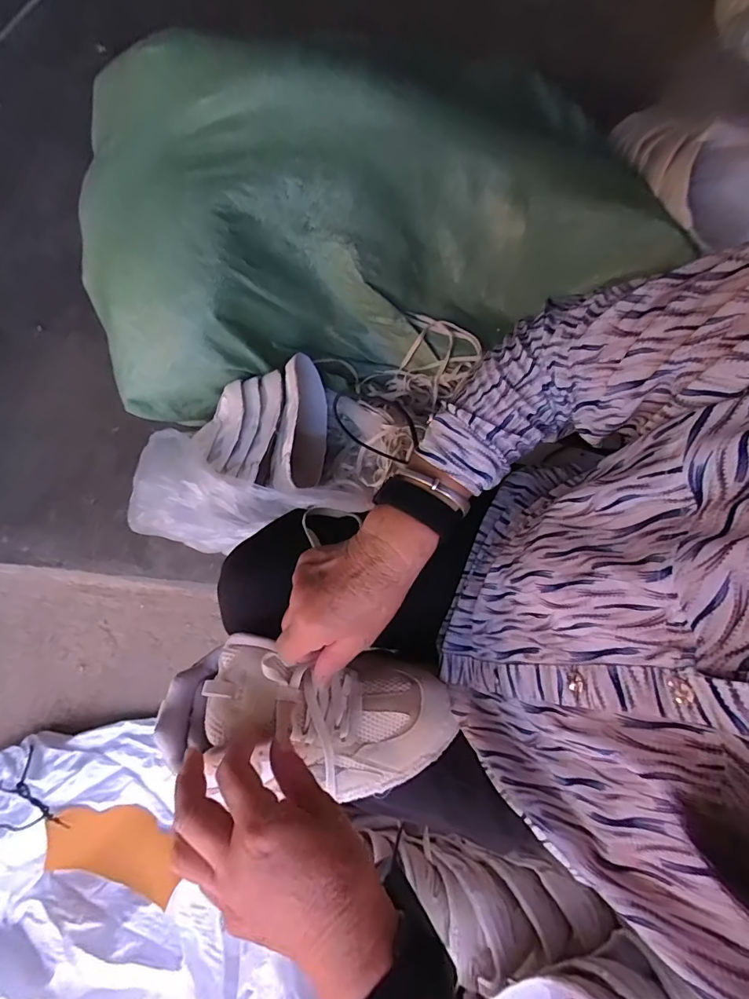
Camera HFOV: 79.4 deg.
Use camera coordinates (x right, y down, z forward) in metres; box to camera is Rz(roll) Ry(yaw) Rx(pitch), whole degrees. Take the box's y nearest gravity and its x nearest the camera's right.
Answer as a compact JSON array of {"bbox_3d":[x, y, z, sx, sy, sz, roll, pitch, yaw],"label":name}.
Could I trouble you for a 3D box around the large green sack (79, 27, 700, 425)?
[{"bbox_3d":[0.018,-0.441,0.762,0.887,0.327,0.443,-5,73,-1],"label":"large green sack"}]

